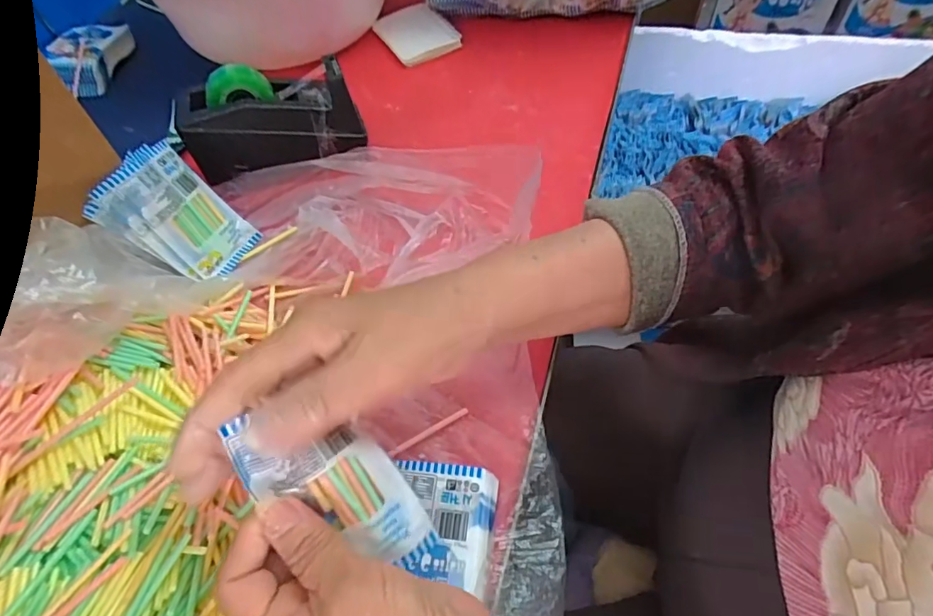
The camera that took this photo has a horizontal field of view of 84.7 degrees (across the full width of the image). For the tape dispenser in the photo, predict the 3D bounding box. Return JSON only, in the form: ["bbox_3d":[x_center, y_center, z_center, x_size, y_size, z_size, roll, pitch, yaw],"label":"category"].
[{"bbox_3d":[-0.170,-0.162,0.454,0.142,0.089,0.053,-20,56,-10],"label":"tape dispenser"}]

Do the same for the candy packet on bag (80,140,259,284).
[{"bbox_3d":[-0.219,-0.069,0.396,0.011,0.107,0.077,-6,48,36],"label":"candy packet on bag"}]

